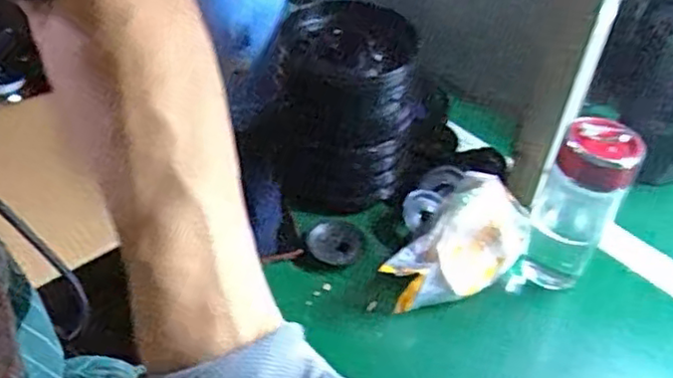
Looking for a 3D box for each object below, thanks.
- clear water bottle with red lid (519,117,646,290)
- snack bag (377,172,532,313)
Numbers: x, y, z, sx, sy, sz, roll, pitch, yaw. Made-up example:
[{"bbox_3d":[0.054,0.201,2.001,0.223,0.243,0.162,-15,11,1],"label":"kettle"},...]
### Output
[{"bbox_3d":[0.235,0.014,0.652,0.069,0.174,0.078,24,44,20],"label":"clear water bottle with red lid"},{"bbox_3d":[0.130,0.055,0.673,0.092,0.057,0.198,26,45,22],"label":"snack bag"}]

